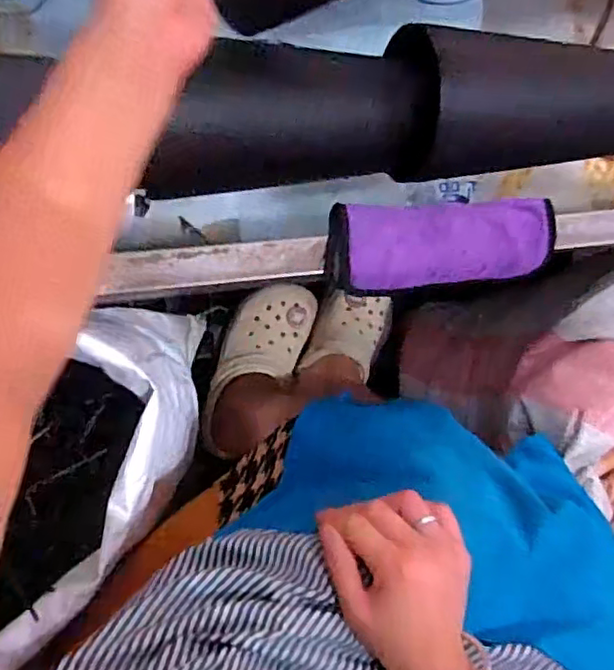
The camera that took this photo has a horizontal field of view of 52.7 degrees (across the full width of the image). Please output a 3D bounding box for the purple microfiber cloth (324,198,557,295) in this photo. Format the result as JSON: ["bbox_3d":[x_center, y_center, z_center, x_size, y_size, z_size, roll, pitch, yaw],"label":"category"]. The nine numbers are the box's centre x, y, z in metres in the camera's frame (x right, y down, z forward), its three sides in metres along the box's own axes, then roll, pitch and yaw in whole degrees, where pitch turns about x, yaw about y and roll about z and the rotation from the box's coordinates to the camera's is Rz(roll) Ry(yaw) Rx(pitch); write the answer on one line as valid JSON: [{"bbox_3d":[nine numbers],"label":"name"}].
[{"bbox_3d":[0.118,-0.079,0.544,0.201,0.026,0.075,-2,90,-10],"label":"purple microfiber cloth"}]

